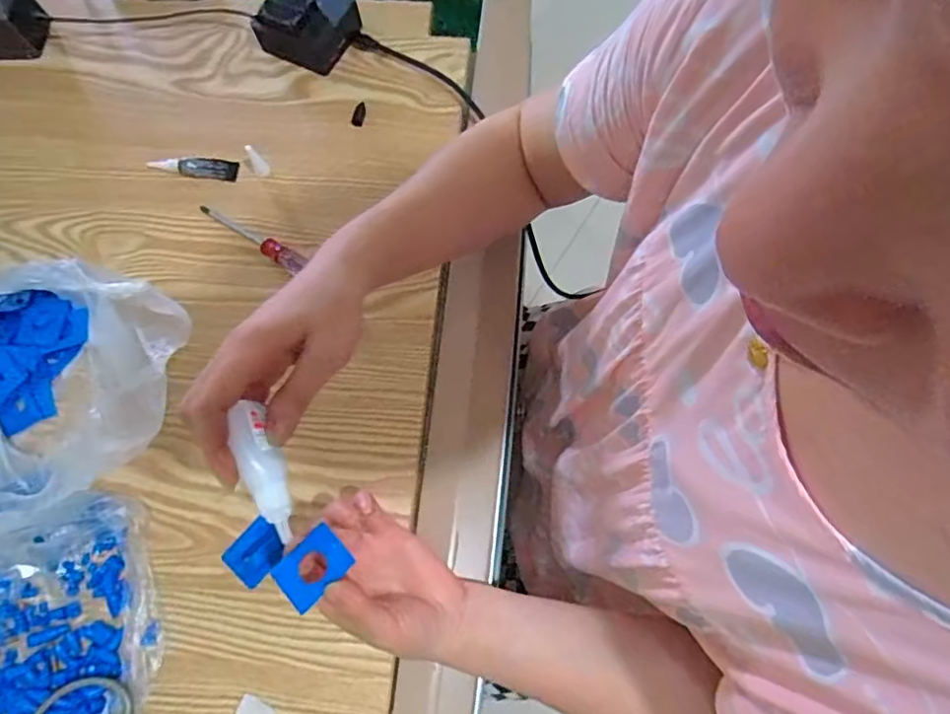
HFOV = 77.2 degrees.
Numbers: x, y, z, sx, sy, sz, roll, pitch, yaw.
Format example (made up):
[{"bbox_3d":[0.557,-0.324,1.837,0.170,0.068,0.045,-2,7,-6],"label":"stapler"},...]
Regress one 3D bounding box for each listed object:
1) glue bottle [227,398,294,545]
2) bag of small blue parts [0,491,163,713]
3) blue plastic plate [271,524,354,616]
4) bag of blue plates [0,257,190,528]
[{"bbox_3d":[-0.110,0.059,0.310,0.019,0.013,0.072,-22,78,-5],"label":"glue bottle"},{"bbox_3d":[-0.316,0.193,0.404,0.187,0.050,0.143,-26,73,-6],"label":"bag of small blue parts"},{"bbox_3d":[-0.093,0.120,0.338,0.038,0.006,0.030,-40,75,-18],"label":"blue plastic plate"},{"bbox_3d":[-0.324,0.034,0.433,0.188,0.086,0.176,-4,72,1],"label":"bag of blue plates"}]

